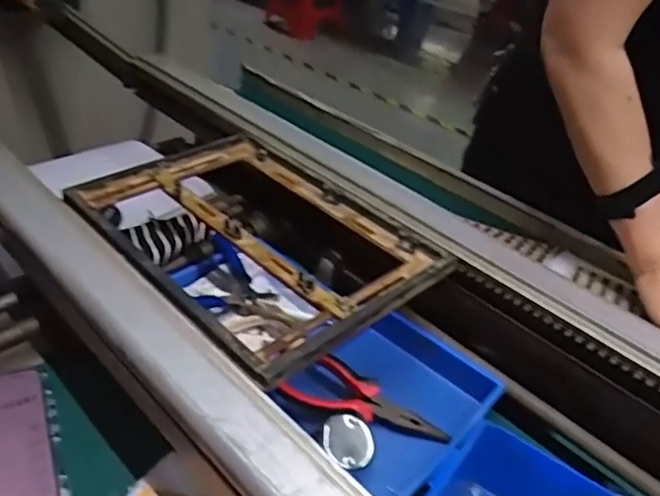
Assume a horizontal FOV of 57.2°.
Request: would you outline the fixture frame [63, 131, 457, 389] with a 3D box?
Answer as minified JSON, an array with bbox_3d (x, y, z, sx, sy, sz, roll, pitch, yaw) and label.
[{"bbox_3d":[-0.069,-0.017,0.541,0.217,0.034,0.299,-26,47,-38],"label":"fixture frame"}]

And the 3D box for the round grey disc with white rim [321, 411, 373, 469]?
[{"bbox_3d":[0.014,0.143,0.450,0.043,0.008,0.043,16,47,-18],"label":"round grey disc with white rim"}]

